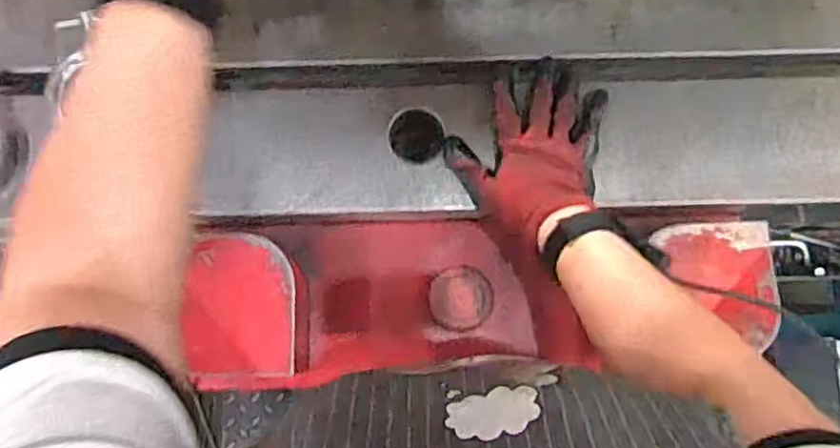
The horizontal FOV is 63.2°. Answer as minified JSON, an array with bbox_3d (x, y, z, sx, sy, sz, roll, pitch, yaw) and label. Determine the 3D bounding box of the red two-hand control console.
[{"bbox_3d":[0.048,0.056,0.615,0.489,0.100,0.149,-5,80,-1],"label":"red two-hand control console"}]

